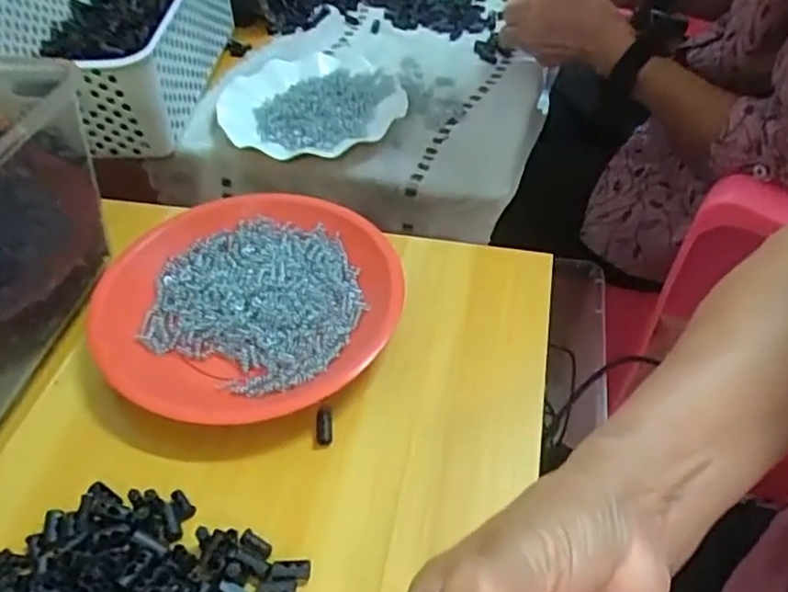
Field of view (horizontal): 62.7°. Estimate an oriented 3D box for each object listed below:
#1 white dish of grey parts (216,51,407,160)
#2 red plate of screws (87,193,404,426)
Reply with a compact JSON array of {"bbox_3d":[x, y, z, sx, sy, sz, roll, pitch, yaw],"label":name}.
[{"bbox_3d":[-0.086,-0.204,0.676,0.182,0.018,0.209,-10,47,-6],"label":"white dish of grey parts"},{"bbox_3d":[-0.097,0.002,0.432,0.191,0.030,0.177,-2,47,2],"label":"red plate of screws"}]

